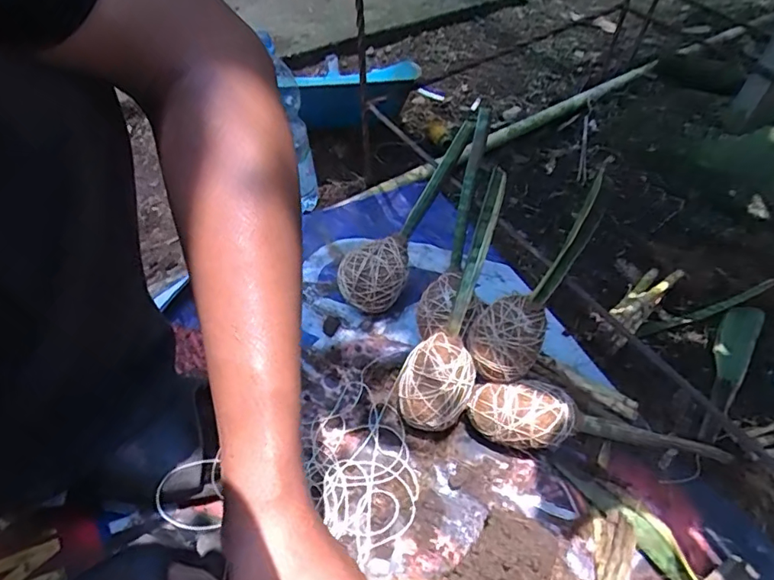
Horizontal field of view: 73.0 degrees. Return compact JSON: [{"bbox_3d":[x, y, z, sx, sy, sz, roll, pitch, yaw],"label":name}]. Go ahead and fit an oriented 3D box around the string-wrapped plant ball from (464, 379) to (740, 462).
[{"bbox_3d":[0.194,0.129,0.507,0.230,0.058,0.060,5,51,2],"label":"string-wrapped plant ball"}]

